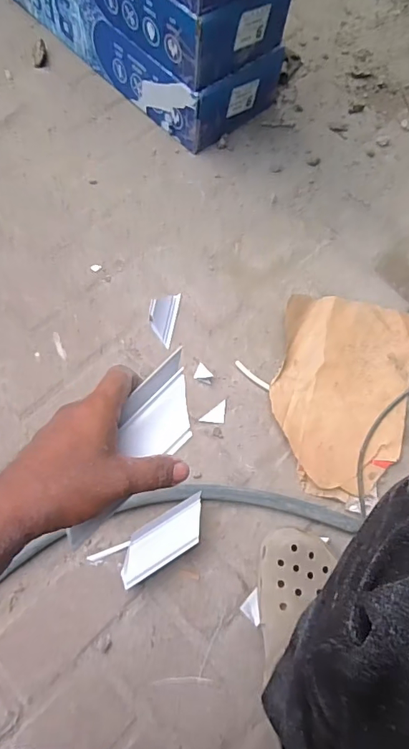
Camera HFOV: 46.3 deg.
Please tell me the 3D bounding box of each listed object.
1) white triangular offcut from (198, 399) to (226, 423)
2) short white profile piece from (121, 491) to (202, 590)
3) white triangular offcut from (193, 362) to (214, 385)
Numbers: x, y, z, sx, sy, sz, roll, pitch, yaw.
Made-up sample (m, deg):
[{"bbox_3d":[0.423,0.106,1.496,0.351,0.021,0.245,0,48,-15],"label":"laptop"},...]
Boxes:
[{"bbox_3d":[0.014,0.058,0.758,0.038,0.004,0.037,5,69,2],"label":"white triangular offcut"},{"bbox_3d":[-0.056,0.231,0.668,0.140,0.025,0.058,-30,72,-11],"label":"short white profile piece"},{"bbox_3d":[0.001,-0.001,0.772,0.030,0.004,0.028,20,70,7],"label":"white triangular offcut"}]

